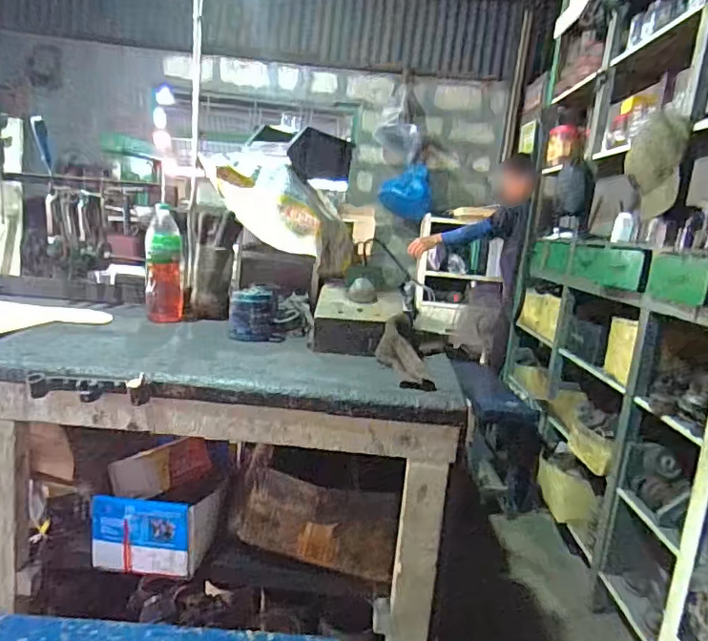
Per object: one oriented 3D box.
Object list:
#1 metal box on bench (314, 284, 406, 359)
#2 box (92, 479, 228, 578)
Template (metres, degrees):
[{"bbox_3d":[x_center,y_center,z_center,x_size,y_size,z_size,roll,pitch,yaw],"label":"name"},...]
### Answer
[{"bbox_3d":[0.003,0.003,1.122,0.179,0.114,0.134,8,10,10],"label":"metal box on bench"},{"bbox_3d":[-0.369,0.384,1.027,0.216,0.150,0.141,7,10,4],"label":"box"}]

